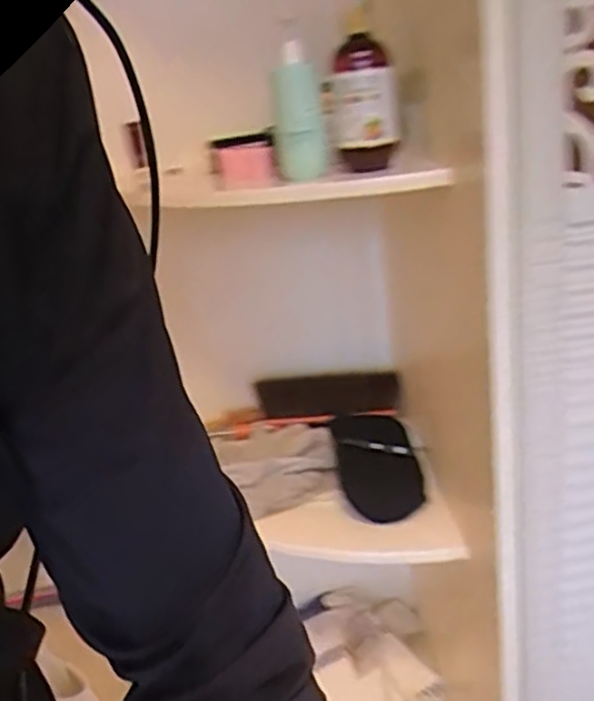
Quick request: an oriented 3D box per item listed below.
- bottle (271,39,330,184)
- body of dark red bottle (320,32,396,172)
[{"bbox_3d":[0.000,-0.295,0.878,0.061,0.154,0.068,-6,19,0],"label":"bottle"},{"bbox_3d":[0.073,-0.289,0.835,0.083,0.143,0.068,-5,19,5],"label":"body of dark red bottle"}]

